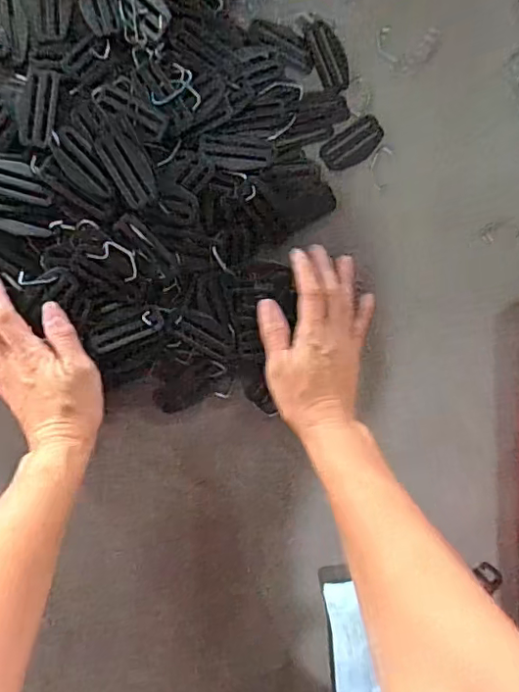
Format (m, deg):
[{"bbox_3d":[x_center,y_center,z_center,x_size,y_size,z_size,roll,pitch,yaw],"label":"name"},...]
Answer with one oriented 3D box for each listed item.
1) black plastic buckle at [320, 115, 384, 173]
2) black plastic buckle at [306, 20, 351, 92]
[{"bbox_3d":[0.081,-0.173,0.475,0.060,0.004,0.029,-38,97,-5],"label":"black plastic buckle"},{"bbox_3d":[0.059,-0.247,0.471,0.030,0.006,0.060,-21,95,-6],"label":"black plastic buckle"}]

